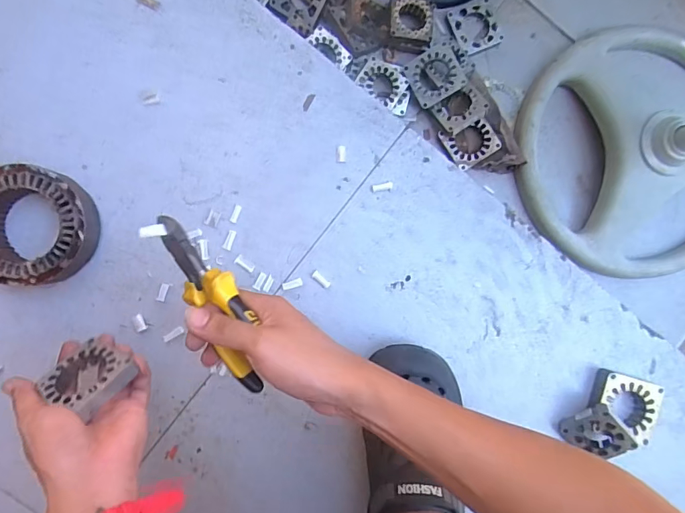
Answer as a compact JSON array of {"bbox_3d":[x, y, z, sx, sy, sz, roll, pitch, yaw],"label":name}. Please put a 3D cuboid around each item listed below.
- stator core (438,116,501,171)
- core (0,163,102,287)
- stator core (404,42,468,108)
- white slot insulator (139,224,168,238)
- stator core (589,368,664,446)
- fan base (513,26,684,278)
[{"bbox_3d":[0.203,-0.183,0.709,0.075,0.011,0.070,-32,96,4],"label":"stator core"},{"bbox_3d":[-0.322,-0.031,0.467,0.116,0.045,0.117,0,91,-6],"label":"core"},{"bbox_3d":[0.141,-0.277,0.686,0.076,0.012,0.076,-27,86,16],"label":"stator core"},{"bbox_3d":[-0.147,-0.020,0.349,0.020,0.004,0.008,-14,93,-31],"label":"white slot insulator"},{"bbox_3d":[0.336,0.178,0.540,0.074,0.026,0.071,18,89,-6],"label":"stator core"},{"bbox_3d":[0.467,-0.162,0.713,0.362,0.103,0.395,0,91,-4],"label":"fan base"}]

